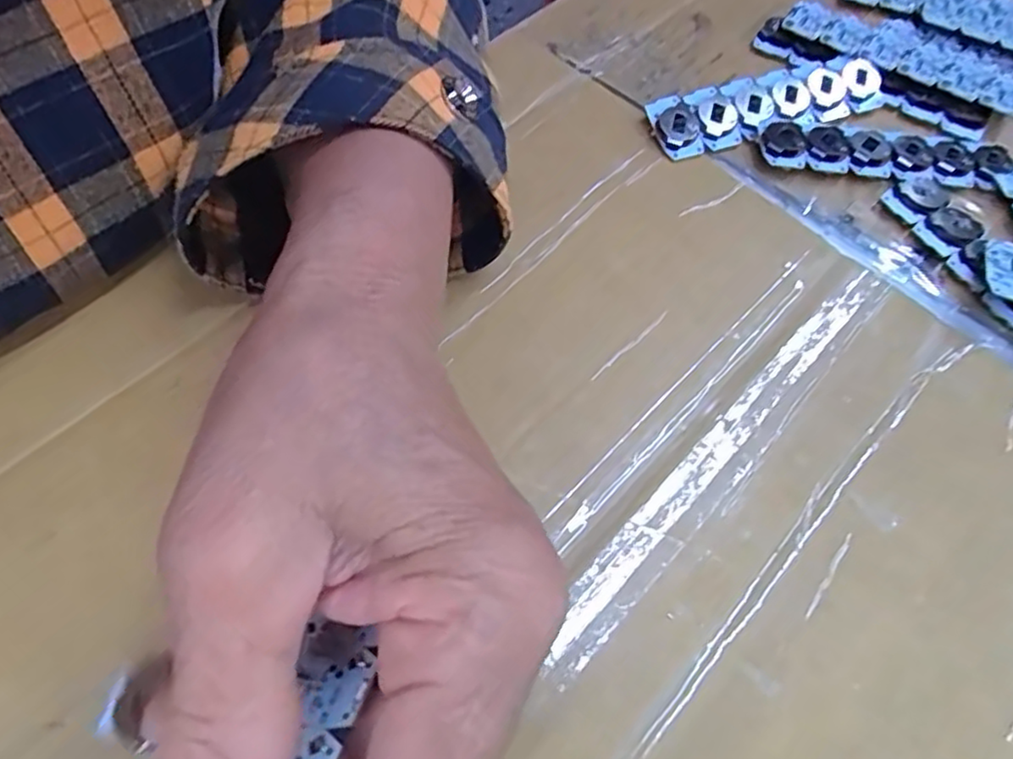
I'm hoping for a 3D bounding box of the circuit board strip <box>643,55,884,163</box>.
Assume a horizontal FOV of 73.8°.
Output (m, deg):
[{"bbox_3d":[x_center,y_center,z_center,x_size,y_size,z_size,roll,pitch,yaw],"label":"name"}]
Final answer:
[{"bbox_3d":[0.113,-0.119,0.292,0.106,0.007,0.030,-15,76,-8],"label":"circuit board strip"}]

